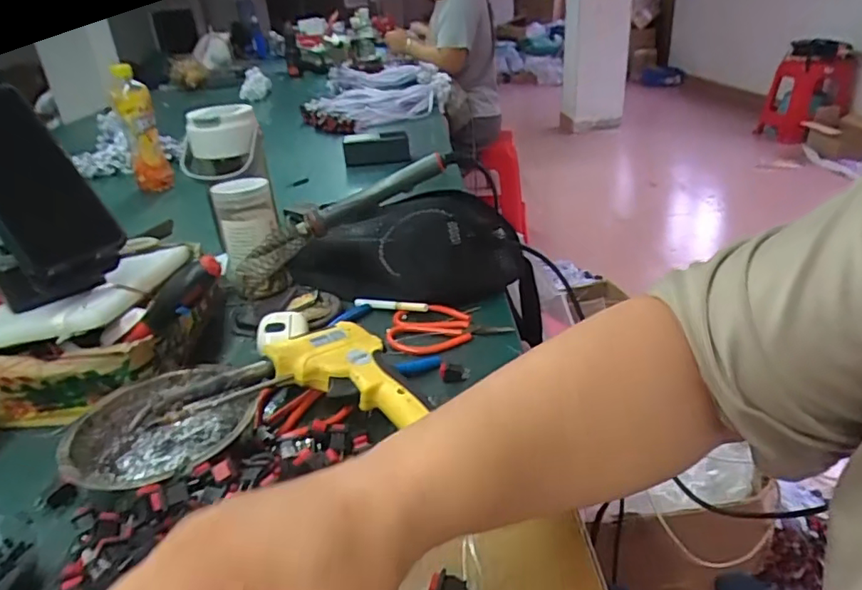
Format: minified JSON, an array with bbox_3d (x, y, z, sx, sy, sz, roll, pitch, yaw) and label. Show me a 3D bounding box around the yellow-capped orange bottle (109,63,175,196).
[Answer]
[{"bbox_3d":[-0.515,-0.292,0.995,0.059,0.213,0.055,-19,32,-25],"label":"yellow-capped orange bottle"}]

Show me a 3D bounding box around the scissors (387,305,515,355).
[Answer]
[{"bbox_3d":[0.015,0.029,0.537,0.113,0.008,0.069,-6,28,-2],"label":"scissors"}]

